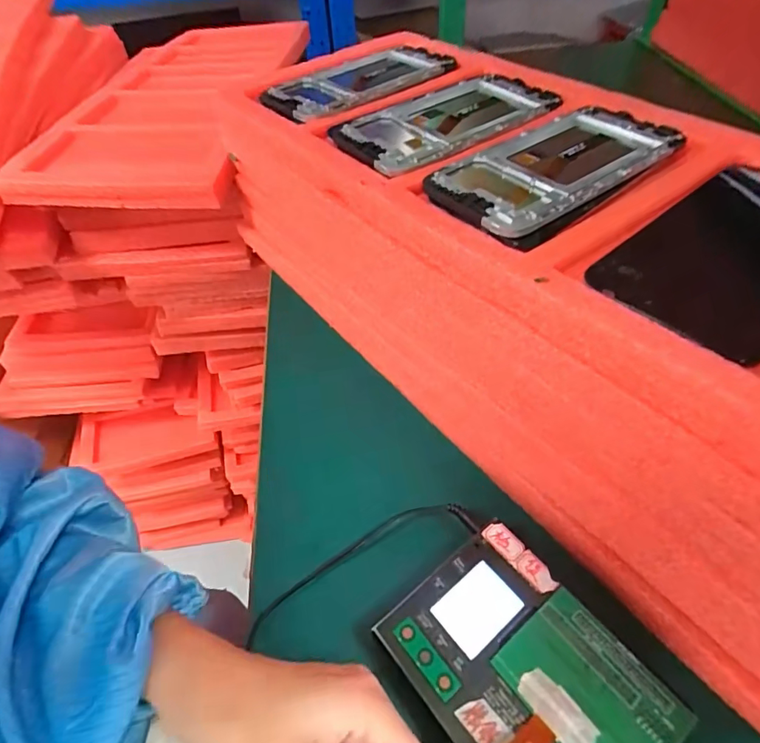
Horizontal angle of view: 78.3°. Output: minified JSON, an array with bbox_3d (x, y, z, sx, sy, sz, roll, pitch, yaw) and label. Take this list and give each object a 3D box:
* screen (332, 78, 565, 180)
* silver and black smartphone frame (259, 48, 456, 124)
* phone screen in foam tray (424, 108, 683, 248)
[{"bbox_3d":[0.048,-0.176,0.322,0.161,0.007,0.083,-29,54,-20],"label":"screen"},{"bbox_3d":[-0.016,-0.240,0.382,0.164,0.007,0.082,-35,56,-24],"label":"silver and black smartphone frame"},{"bbox_3d":[0.104,-0.121,0.273,0.159,0.009,0.075,-32,55,-22],"label":"phone screen in foam tray"}]

